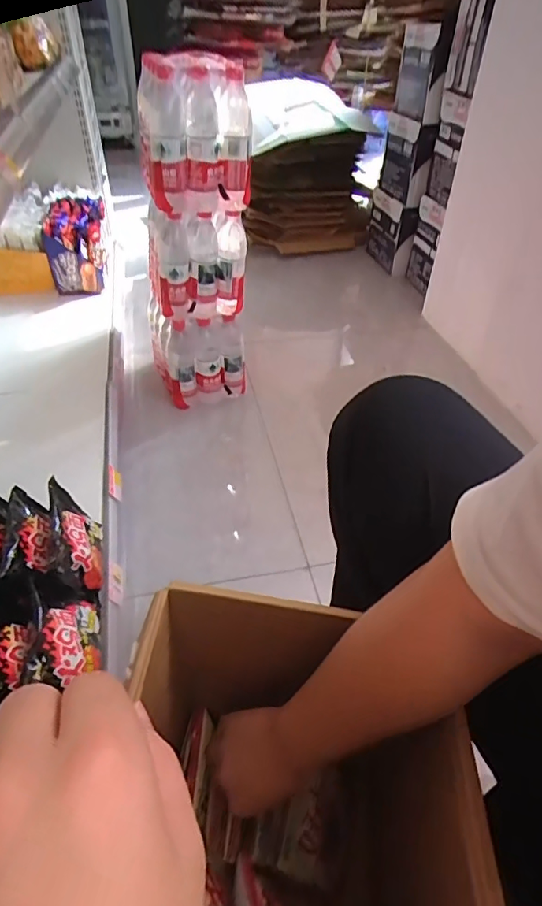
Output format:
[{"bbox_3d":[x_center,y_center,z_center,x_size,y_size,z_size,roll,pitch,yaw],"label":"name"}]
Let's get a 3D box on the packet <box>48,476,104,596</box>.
[{"bbox_3d":[-0.276,0.122,0.709,0.040,0.114,0.159,-35,45,5],"label":"packet"}]

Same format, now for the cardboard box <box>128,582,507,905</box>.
[{"bbox_3d":[0.008,0.325,0.443,0.268,0.292,0.271,7,43,5],"label":"cardboard box"}]

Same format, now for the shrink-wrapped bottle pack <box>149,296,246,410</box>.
[{"bbox_3d":[-0.187,-0.270,1.255,0.194,0.200,0.212,-15,45,-17],"label":"shrink-wrapped bottle pack"}]

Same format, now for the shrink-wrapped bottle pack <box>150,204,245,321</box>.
[{"bbox_3d":[-0.165,-0.428,1.113,0.198,0.216,0.175,-7,43,-10],"label":"shrink-wrapped bottle pack"}]

